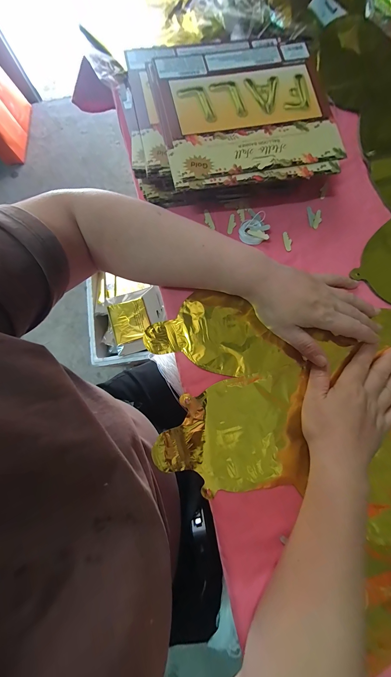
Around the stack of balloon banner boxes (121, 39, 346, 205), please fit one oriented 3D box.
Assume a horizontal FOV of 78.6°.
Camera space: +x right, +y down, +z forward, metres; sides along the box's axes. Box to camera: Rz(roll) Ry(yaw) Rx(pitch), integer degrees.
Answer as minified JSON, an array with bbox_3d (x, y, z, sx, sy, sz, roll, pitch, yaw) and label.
[{"bbox_3d":[0.039,-0.258,0.298,0.233,0.064,0.184,-9,79,-2],"label":"stack of balloon banner boxes"}]

